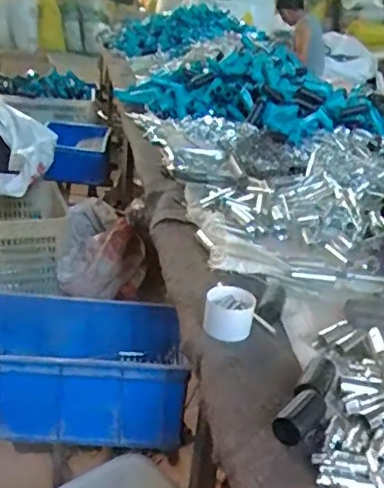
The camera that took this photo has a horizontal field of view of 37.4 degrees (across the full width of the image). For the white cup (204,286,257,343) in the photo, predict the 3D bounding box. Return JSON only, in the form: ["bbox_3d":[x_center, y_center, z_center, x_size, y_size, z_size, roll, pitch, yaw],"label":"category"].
[{"bbox_3d":[0.051,0.092,0.773,0.067,0.044,0.065,8,25,5],"label":"white cup"}]

